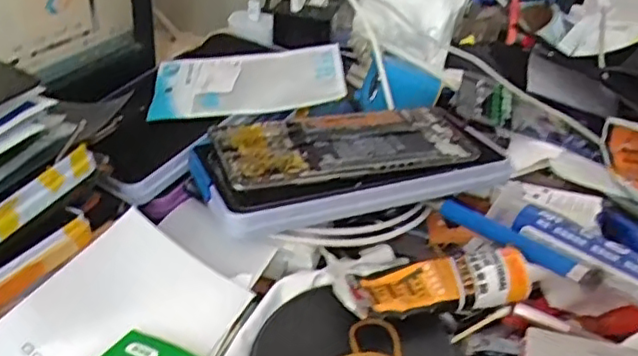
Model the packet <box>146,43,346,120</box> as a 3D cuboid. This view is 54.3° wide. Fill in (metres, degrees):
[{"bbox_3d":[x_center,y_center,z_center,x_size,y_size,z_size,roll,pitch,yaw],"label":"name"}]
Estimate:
[{"bbox_3d":[-0.053,-0.073,0.460,0.137,0.008,0.077,-6,41,-1],"label":"packet"}]

